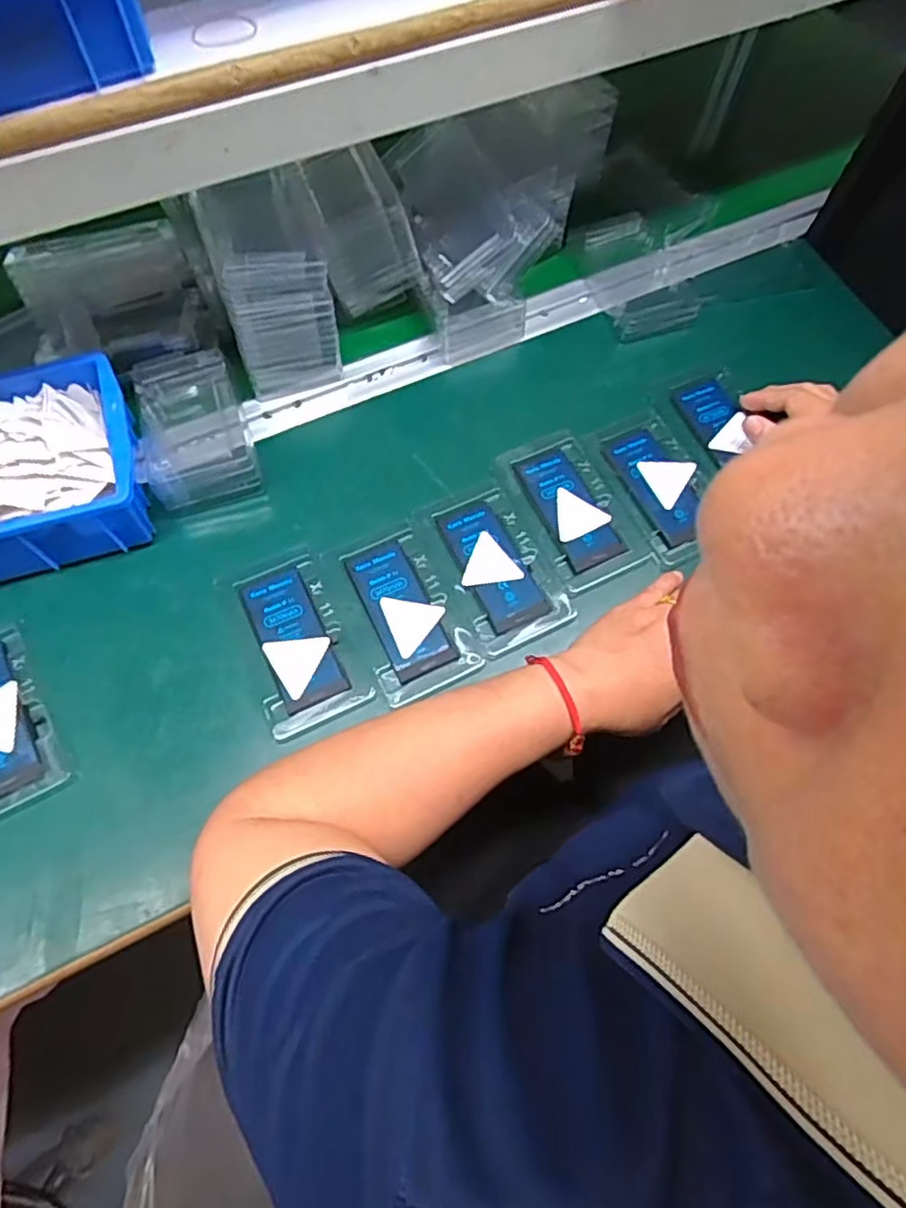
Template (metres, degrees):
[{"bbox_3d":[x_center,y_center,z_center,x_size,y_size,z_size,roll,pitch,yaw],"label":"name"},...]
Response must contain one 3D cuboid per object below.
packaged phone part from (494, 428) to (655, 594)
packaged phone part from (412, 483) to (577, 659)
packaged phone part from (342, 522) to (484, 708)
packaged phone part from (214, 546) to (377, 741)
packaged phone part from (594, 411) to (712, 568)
[{"bbox_3d":[0.091,-0.075,0.499,0.077,0.004,0.126,-24,70,-11],"label":"packaged phone part"},{"bbox_3d":[0.029,-0.030,0.477,0.071,0.005,0.126,-26,70,-12],"label":"packaged phone part"},{"bbox_3d":[-0.035,0.005,0.462,0.066,0.005,0.119,-25,70,-11],"label":"packaged phone part"},{"bbox_3d":[-0.110,0.022,0.454,0.070,0.004,0.125,-24,70,-11],"label":"packaged phone part"},{"bbox_3d":[0.163,-0.093,0.513,0.067,0.011,0.126,-20,69,-9],"label":"packaged phone part"}]

